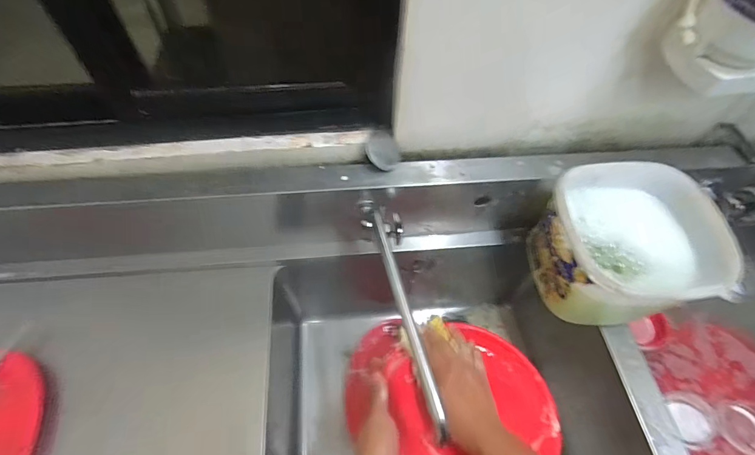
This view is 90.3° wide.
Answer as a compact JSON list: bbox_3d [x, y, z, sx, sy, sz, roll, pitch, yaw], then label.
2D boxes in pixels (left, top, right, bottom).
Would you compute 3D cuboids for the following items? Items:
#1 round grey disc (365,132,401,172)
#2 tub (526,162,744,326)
[{"bbox_3d":[0.008,-0.120,0.592,0.058,0.012,0.063,38,57,-14],"label":"round grey disc"},{"bbox_3d":[0.373,0.034,0.593,0.215,0.165,0.210,-6,57,-8],"label":"tub"}]

